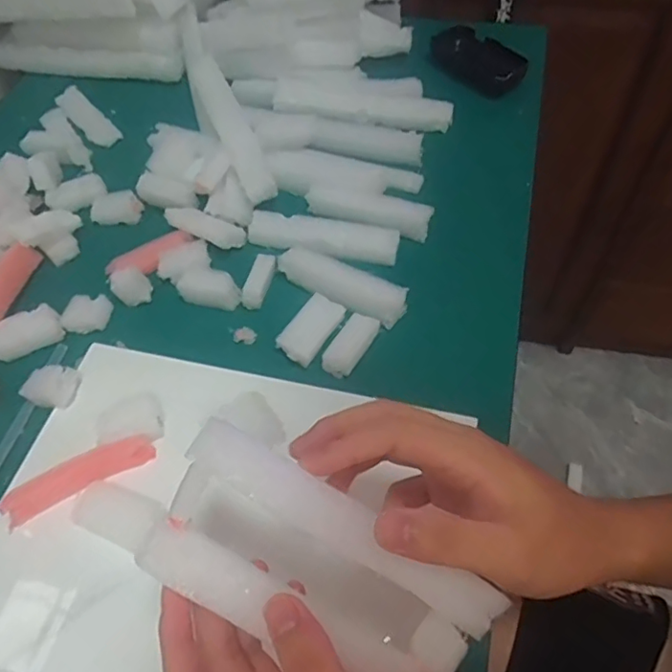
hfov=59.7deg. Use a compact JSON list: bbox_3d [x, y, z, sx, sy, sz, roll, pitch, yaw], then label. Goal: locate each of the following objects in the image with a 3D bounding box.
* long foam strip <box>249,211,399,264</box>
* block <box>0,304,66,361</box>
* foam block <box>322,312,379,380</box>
[{"bbox_3d":[-0.012,-0.087,0.505,0.131,0.016,0.029,10,57,11],"label":"long foam strip"},{"bbox_3d":[-0.250,-0.002,0.465,0.059,0.015,0.031,-21,57,-10],"label":"block"},{"bbox_3d":[0.011,0.006,0.442,0.025,0.011,0.052,27,62,21],"label":"foam block"}]

